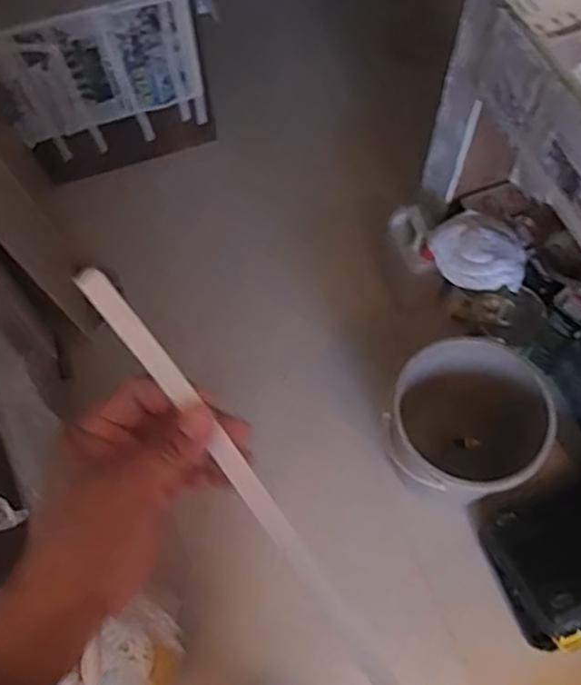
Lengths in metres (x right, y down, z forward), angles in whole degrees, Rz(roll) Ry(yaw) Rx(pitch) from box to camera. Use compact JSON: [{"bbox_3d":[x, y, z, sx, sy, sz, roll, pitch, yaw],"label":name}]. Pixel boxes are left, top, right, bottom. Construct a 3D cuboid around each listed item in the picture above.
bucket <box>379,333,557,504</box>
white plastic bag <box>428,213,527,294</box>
[{"bbox_3d":[0.371,0.185,1.421,0.301,0.342,0.310,0,64,1],"label":"bucket"},{"bbox_3d":[0.429,-0.206,1.474,0.218,0.083,0.168,28,67,14],"label":"white plastic bag"}]

